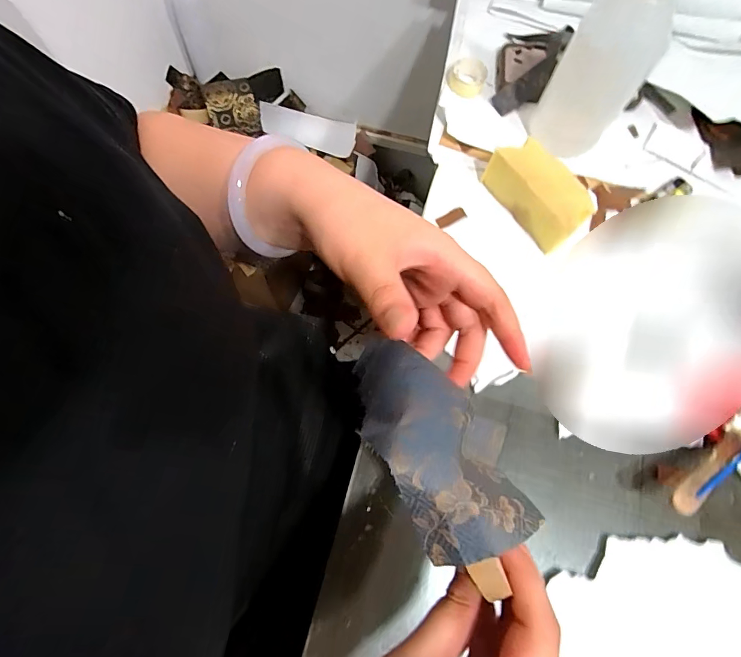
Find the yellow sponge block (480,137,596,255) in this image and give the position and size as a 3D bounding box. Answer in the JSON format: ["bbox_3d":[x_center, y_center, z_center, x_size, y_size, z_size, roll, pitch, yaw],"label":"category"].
[{"bbox_3d":[0.167,-0.136,0.409,0.045,0.047,0.109,-33,76,-11],"label":"yellow sponge block"}]

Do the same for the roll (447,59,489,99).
[{"bbox_3d":[0.111,-0.290,0.473,0.044,0.019,0.044,0,72,-1],"label":"roll"}]

